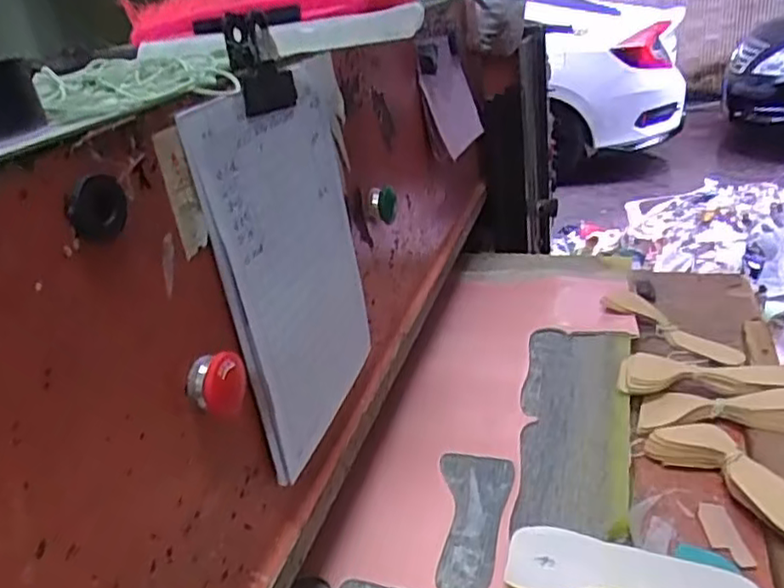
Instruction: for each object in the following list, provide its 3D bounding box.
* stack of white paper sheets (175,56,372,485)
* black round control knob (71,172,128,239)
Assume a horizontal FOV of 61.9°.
[{"bbox_3d":[-0.066,-0.030,0.506,0.008,0.257,0.218,-1,26,19],"label":"stack of white paper sheets"},{"bbox_3d":[-0.139,-0.042,0.313,0.010,0.027,0.035,-5,26,6],"label":"black round control knob"}]

